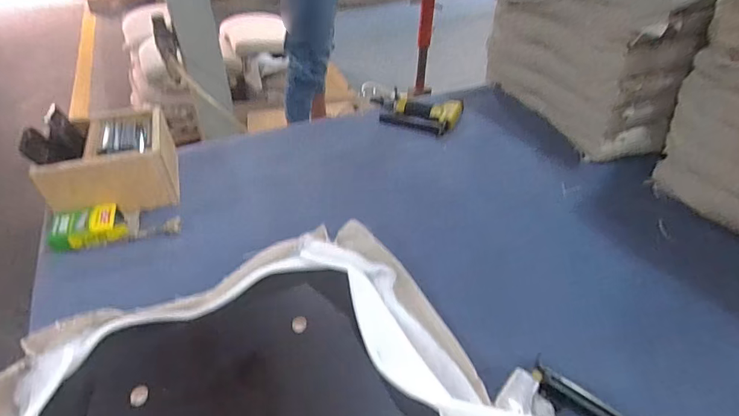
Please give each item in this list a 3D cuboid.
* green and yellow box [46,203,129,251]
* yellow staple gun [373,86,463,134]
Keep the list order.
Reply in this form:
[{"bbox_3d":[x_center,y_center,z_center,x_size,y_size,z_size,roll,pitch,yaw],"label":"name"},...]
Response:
[{"bbox_3d":[-0.530,0.035,0.827,0.125,0.036,0.072,-14,44,-18],"label":"green and yellow box"},{"bbox_3d":[0.115,-0.271,1.196,0.260,0.045,0.139,22,45,20],"label":"yellow staple gun"}]

